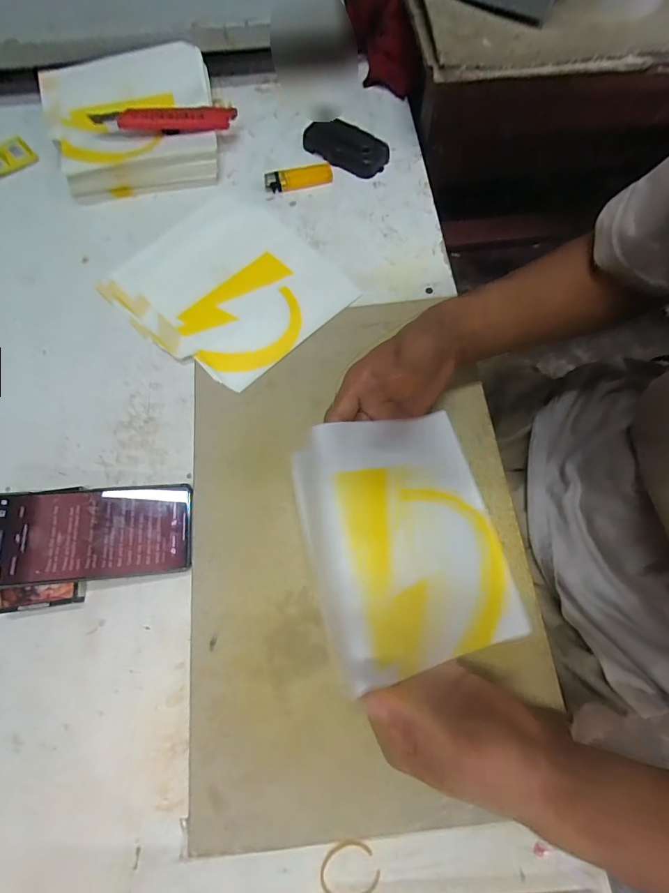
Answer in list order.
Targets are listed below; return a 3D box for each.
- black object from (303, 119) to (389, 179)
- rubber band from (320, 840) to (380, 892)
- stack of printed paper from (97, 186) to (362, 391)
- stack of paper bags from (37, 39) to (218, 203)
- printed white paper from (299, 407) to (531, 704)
[{"bbox_3d":[0.012,-0.368,0.486,0.104,0.026,0.055,28,74,11],"label":"black object"},{"bbox_3d":[0.010,0.292,0.271,0.039,0.004,0.034,-21,71,-5],"label":"rubber band"},{"bbox_3d":[-0.121,-0.177,0.428,0.194,0.011,0.227,-43,75,-12],"label":"stack of printed paper"},{"bbox_3d":[-0.241,-0.381,0.472,0.190,0.071,0.158,-14,71,-3],"label":"stack of paper bags"},{"bbox_3d":[0.050,0.061,0.282,0.138,0.013,0.167,-7,74,-18],"label":"printed white paper"}]

